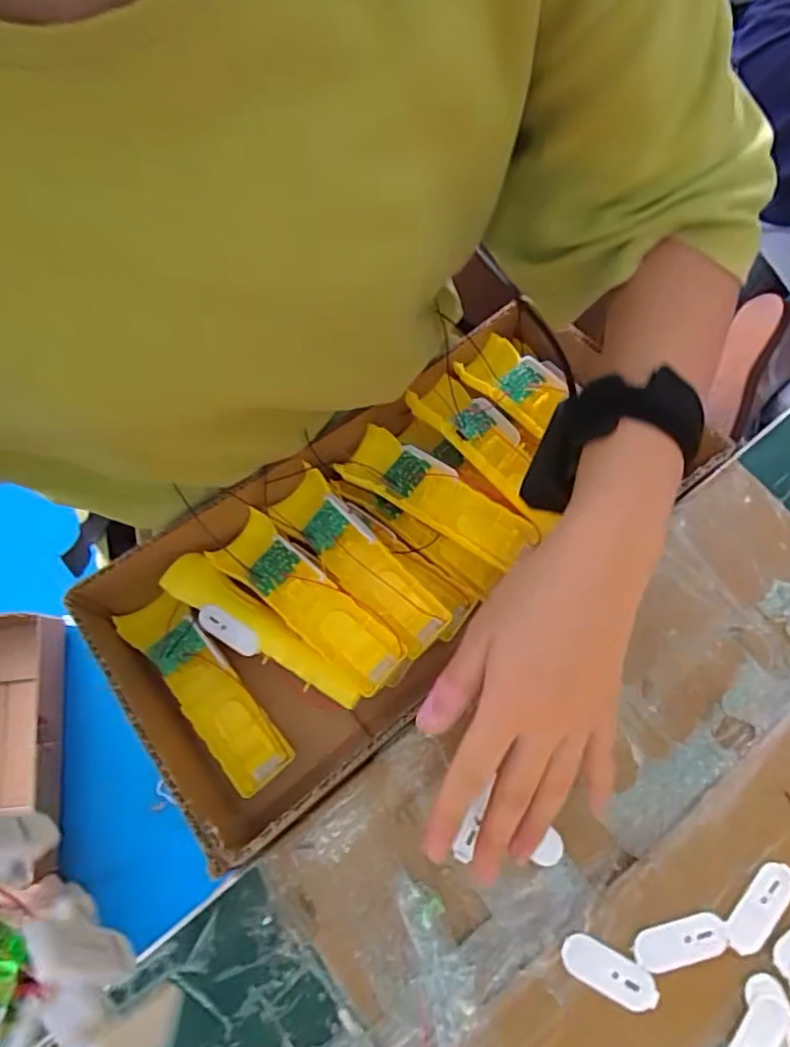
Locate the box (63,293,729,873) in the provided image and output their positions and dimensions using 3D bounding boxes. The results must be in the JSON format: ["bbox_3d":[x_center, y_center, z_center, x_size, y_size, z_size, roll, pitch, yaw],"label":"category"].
[{"bbox_3d":[0.002,0.007,0.427,0.419,0.077,0.200,-38,80,-12],"label":"box"}]

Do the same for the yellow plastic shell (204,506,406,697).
[{"bbox_3d":[-0.062,0.055,0.425,0.159,0.038,0.049,39,77,8],"label":"yellow plastic shell"}]

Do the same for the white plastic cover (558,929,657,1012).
[{"bbox_3d":[0.110,0.232,0.306,0.050,0.004,0.020,27,73,10],"label":"white plastic cover"}]

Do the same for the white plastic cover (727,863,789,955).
[{"bbox_3d":[0.195,0.204,0.313,0.018,0.004,0.051,38,75,13],"label":"white plastic cover"}]

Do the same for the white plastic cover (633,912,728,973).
[{"bbox_3d":[0.149,0.219,0.309,0.050,0.004,0.019,-15,71,-4],"label":"white plastic cover"}]

